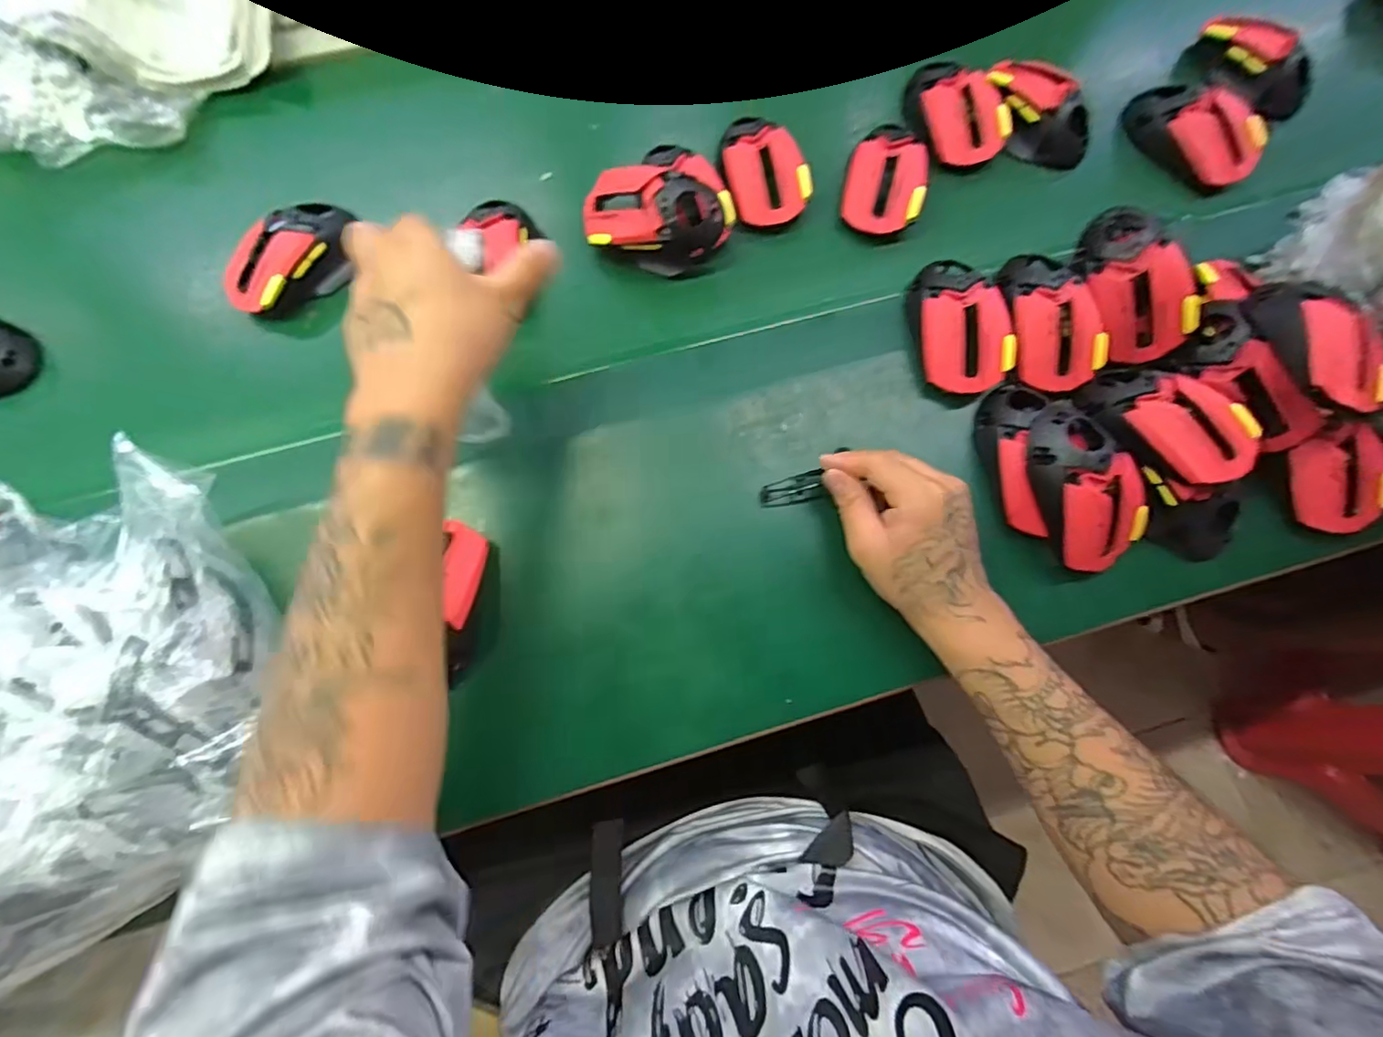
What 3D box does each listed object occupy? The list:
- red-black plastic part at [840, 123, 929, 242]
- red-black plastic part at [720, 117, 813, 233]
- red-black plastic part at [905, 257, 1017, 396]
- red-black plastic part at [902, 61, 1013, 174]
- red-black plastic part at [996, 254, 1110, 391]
[{"bbox_3d":[0.167,-0.293,0.505,0.065,0.043,0.090,15,74,3],"label":"red-black plastic part"},{"bbox_3d":[0.062,-0.299,0.507,0.069,0.041,0.097,-11,74,-4],"label":"red-black plastic part"},{"bbox_3d":[0.211,-0.157,0.465,0.070,0.042,0.114,-3,74,-2],"label":"red-black plastic part"},{"bbox_3d":[0.239,-0.361,0.524,0.074,0.043,0.093,-12,74,-5],"label":"red-black plastic part"},{"bbox_3d":[0.280,-0.158,0.463,0.065,0.044,0.116,-15,75,-5],"label":"red-black plastic part"}]

